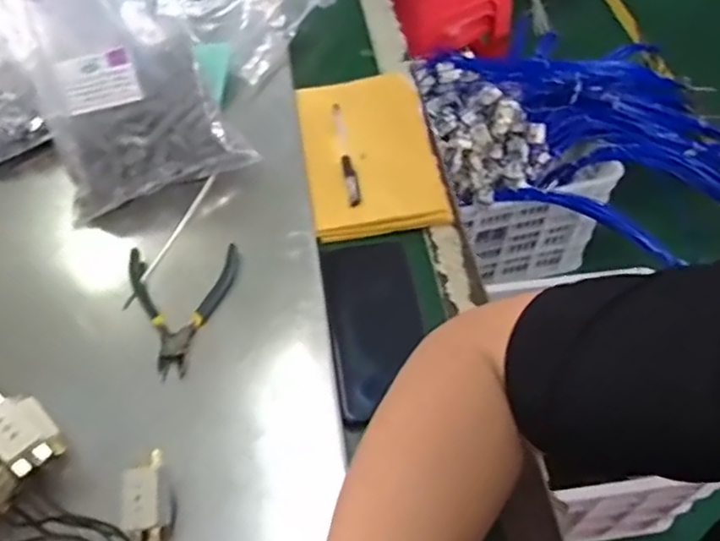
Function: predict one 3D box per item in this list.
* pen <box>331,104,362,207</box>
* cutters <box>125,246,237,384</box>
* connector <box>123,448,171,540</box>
[{"bbox_3d":[-0.015,-0.118,0.641,0.012,0.012,0.135,-9,54,-6],"label":"pen"},{"bbox_3d":[-0.147,0.030,0.525,0.092,0.014,0.118,-4,53,-2],"label":"cutters"},{"bbox_3d":[-0.140,0.151,0.426,0.025,0.036,0.055,-12,54,-8],"label":"connector"}]

